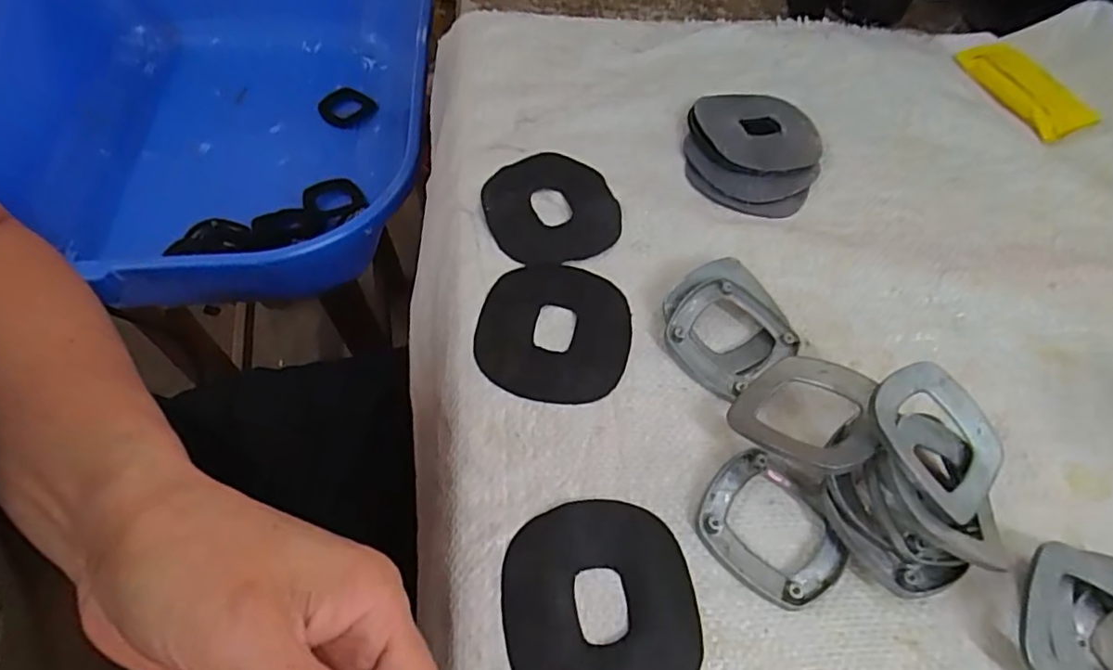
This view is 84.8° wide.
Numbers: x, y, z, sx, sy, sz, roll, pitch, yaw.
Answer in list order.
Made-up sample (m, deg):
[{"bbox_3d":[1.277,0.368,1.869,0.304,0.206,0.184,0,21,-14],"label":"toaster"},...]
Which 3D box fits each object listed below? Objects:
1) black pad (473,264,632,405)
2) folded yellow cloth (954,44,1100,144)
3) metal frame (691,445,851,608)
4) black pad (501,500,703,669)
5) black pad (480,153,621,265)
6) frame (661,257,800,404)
[{"bbox_3d":[-0.001,-0.003,0.315,0.076,0.004,0.081,8,57,1],"label":"black pad"},{"bbox_3d":[0.339,-0.182,0.444,0.044,0.014,0.098,-20,60,-16],"label":"folded yellow cloth"},{"bbox_3d":[0.095,0.082,0.266,0.061,0.007,0.061,36,62,18],"label":"metal frame"},{"bbox_3d":[0.018,0.108,0.244,0.076,0.004,0.079,-5,57,-7],"label":"black pad"},{"bbox_3d":[-0.003,-0.075,0.359,0.077,0.009,0.080,-5,57,-7],"label":"black pad"},{"bbox_3d":[0.087,-0.005,0.316,0.063,0.015,0.062,-28,63,-20],"label":"frame"}]

